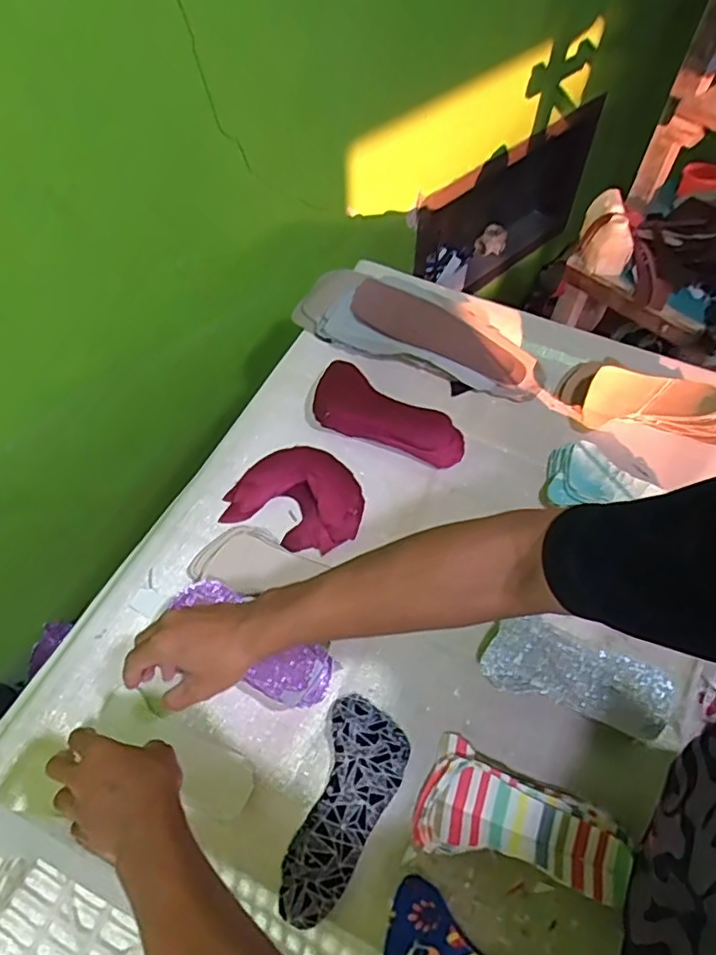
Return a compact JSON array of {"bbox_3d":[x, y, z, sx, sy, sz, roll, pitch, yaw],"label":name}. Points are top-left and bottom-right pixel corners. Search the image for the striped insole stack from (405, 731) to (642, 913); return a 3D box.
[{"bbox_3d":[0.147,0.308,0.530,0.184,0.041,0.098,19,59,13],"label":"striped insole stack"}]

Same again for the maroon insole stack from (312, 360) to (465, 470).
[{"bbox_3d":[0.041,-0.080,0.766,0.201,0.052,0.077,19,59,13],"label":"maroon insole stack"}]

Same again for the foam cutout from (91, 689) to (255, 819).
[{"bbox_3d":[-0.177,0.259,0.570,0.168,0.009,0.052,24,60,13],"label":"foam cutout"}]

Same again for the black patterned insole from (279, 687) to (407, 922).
[{"bbox_3d":[-0.008,0.302,0.550,0.079,0.014,0.184,14,58,9],"label":"black patterned insole"}]

